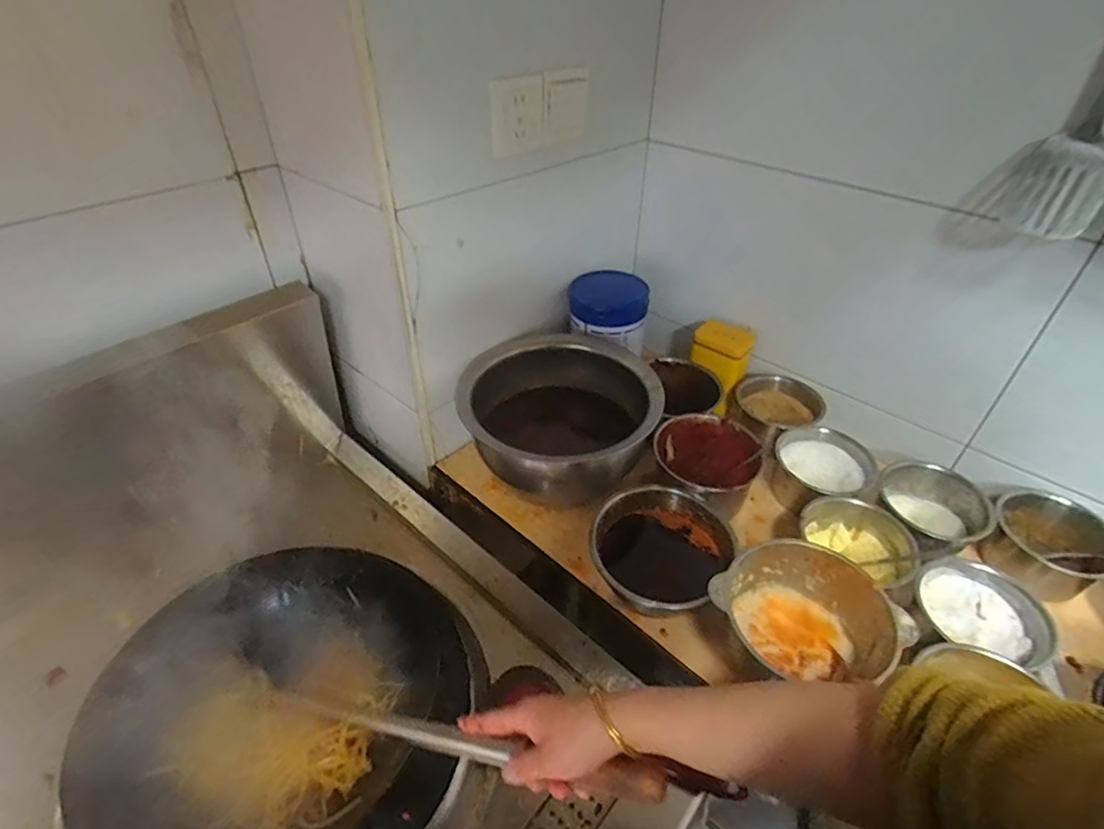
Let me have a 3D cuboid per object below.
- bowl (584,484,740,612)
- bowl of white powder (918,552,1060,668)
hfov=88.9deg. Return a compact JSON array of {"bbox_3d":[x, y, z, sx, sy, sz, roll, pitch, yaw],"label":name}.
[{"bbox_3d":[0.137,0.190,0.743,0.169,0.087,0.182,25,45,26],"label":"bowl"},{"bbox_3d":[0.492,0.241,0.658,0.137,0.057,0.133,-8,41,-11],"label":"bowl of white powder"}]

